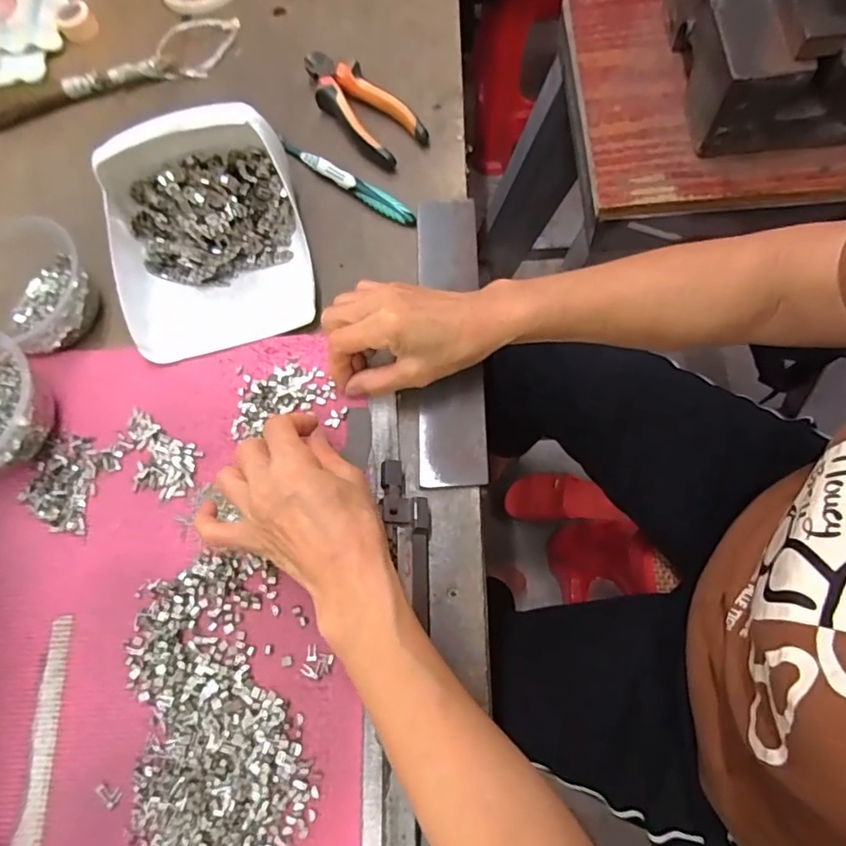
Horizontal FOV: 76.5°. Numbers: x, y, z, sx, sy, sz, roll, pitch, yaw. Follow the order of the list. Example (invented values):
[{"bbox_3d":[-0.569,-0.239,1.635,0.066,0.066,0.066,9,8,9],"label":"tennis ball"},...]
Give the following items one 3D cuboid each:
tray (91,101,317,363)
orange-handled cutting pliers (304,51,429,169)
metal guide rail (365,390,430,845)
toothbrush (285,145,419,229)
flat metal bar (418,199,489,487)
[{"bbox_3d":[-0.176,-0.158,0.428,0.149,0.087,0.174,-14,71,2],"label":"tray"},{"bbox_3d":[-0.060,-0.297,0.501,0.048,0.026,0.148,-41,72,-8],"label":"orange-handled cutting pliers"},{"bbox_3d":[-0.020,0.155,0.343,0.043,0.021,0.362,1,72,2],"label":"metal guide rail"},{"bbox_3d":[-0.068,-0.216,0.478,0.150,0.019,0.014,38,76,13],"label":"toothbrush"},{"bbox_3d":[0.022,-0.072,0.425,0.048,0.013,0.245,-1,73,2],"label":"flat metal bar"}]

